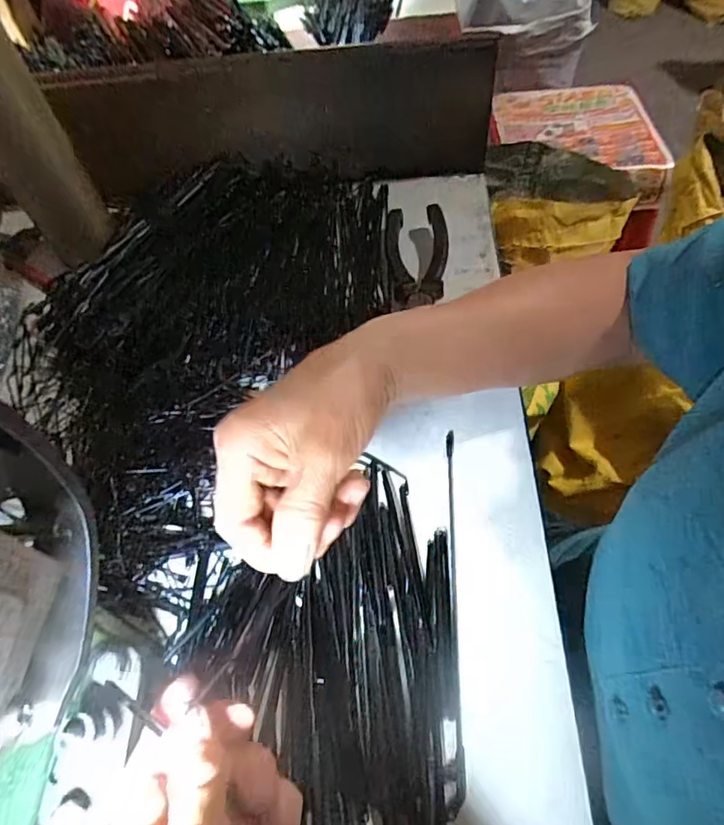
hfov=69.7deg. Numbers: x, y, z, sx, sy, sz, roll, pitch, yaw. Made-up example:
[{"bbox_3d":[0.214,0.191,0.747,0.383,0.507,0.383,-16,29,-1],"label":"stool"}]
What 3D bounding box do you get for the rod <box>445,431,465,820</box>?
[{"bbox_3d":[0.053,0.103,0.303,0.008,0.008,0.208,3,57,4],"label":"rod"}]

